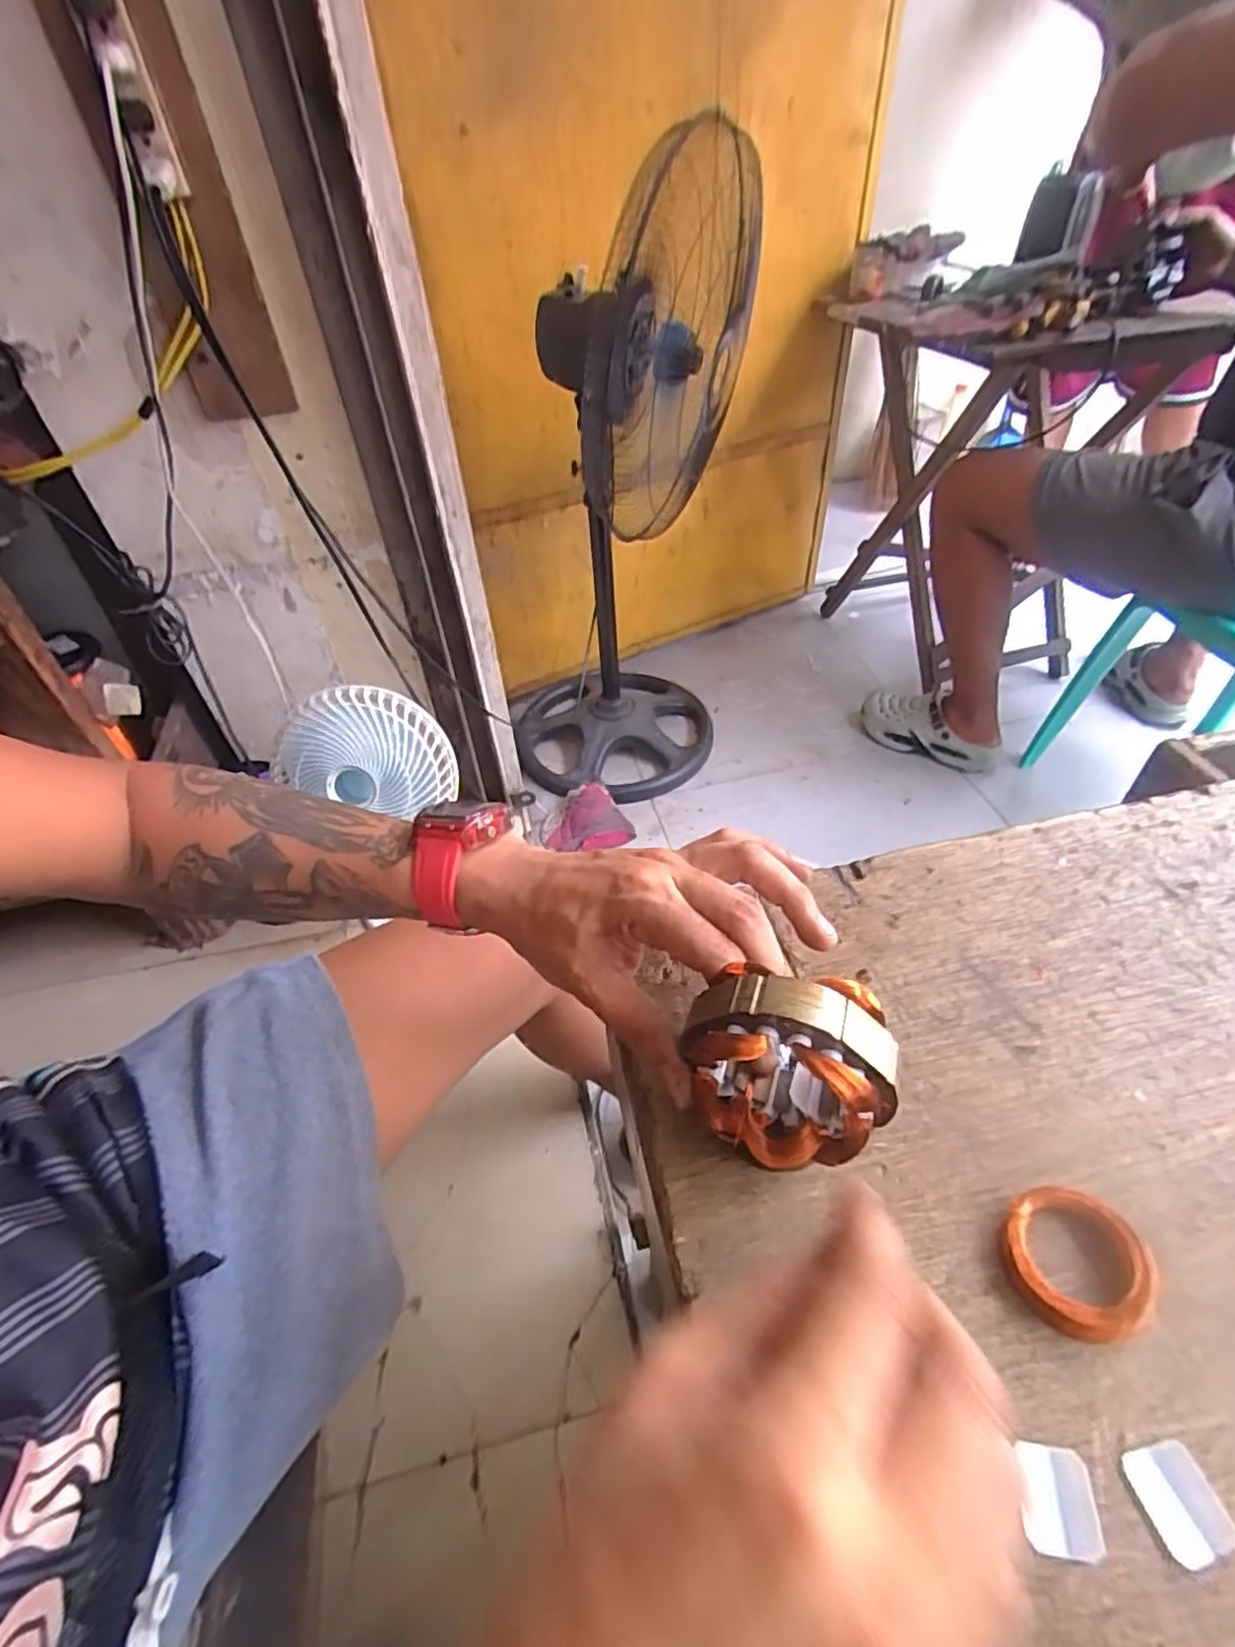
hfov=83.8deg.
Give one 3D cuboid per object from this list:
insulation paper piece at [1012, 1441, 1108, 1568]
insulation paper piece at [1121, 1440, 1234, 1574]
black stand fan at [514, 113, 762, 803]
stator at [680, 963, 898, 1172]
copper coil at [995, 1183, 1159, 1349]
[{"bbox_3d":[0.130,0.199,0.203,0.020,0.004,0.024,-3,43,14],"label":"insulation paper piece"},{"bbox_3d":[0.165,0.198,0.201,0.022,0.004,0.024,-13,46,-7],"label":"insulation paper piece"},{"bbox_3d":[-0.013,-0.488,1.163,0.397,0.914,0.499,-11,46,-5],"label":"black stand fan"},{"bbox_3d":[0.060,0.088,0.245,0.068,0.066,0.044,3,46,8],"label":"stator"},{"bbox_3d":[0.160,0.152,0.240,0.045,0.014,0.044,-3,46,3],"label":"copper coil"}]

